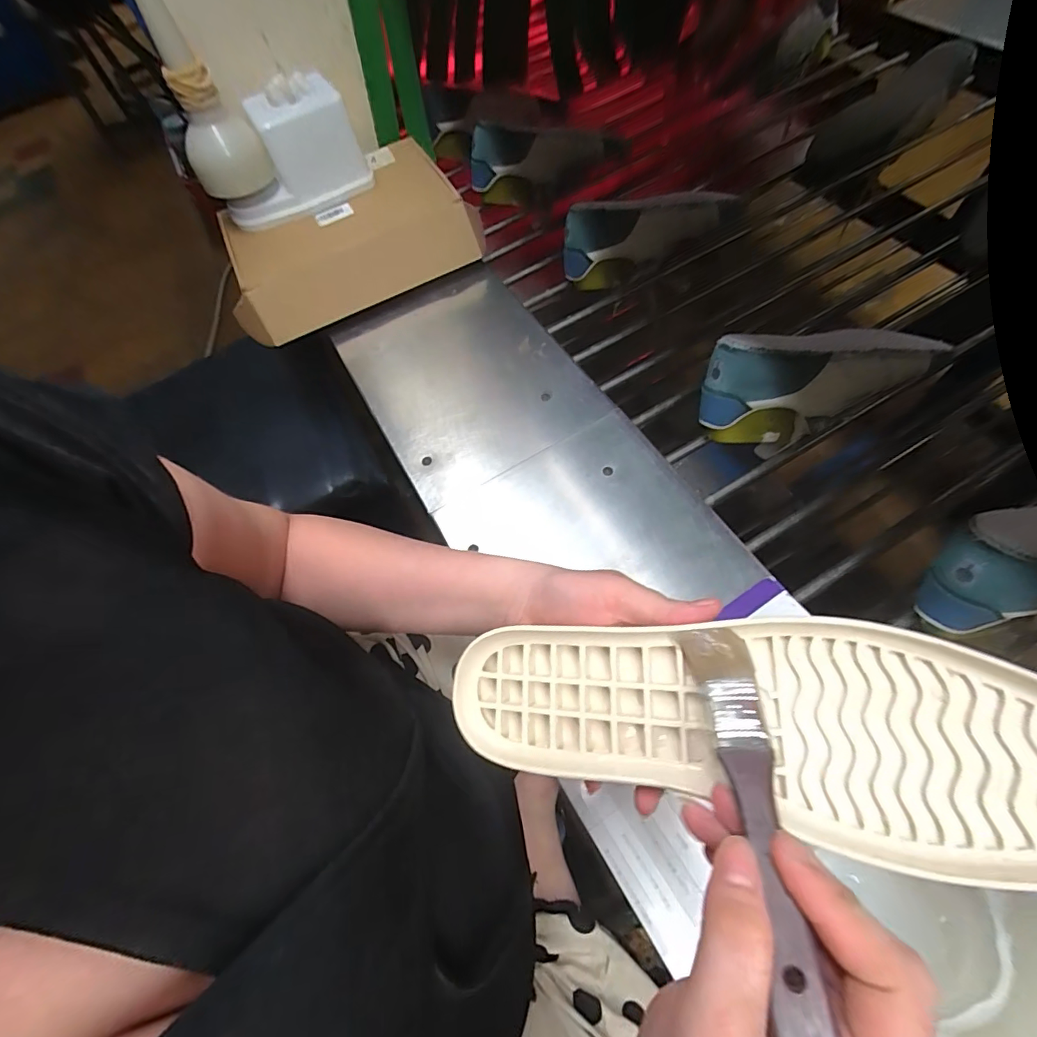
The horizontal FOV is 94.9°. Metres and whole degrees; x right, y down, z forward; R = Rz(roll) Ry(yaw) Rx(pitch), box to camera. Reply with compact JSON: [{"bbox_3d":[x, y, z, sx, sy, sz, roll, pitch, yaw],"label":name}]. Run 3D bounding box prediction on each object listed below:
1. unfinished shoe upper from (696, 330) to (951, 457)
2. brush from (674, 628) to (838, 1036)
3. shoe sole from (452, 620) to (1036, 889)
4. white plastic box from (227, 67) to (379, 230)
[{"bbox_3d":[0.312,-0.150,0.506,0.242,0.118,0.085,-18,62,-3],"label":"unfinished shoe upper"},{"bbox_3d":[0.094,0.124,0.192,0.026,0.018,0.171,2,45,5],"label":"brush"},{"bbox_3d":[0.107,0.105,0.249,0.298,0.030,0.096,-1,76,21],"label":"shoe sole"},{"bbox_3d":[-0.286,-0.444,0.582,0.181,0.112,0.065,-20,62,-1],"label":"white plastic box"}]

